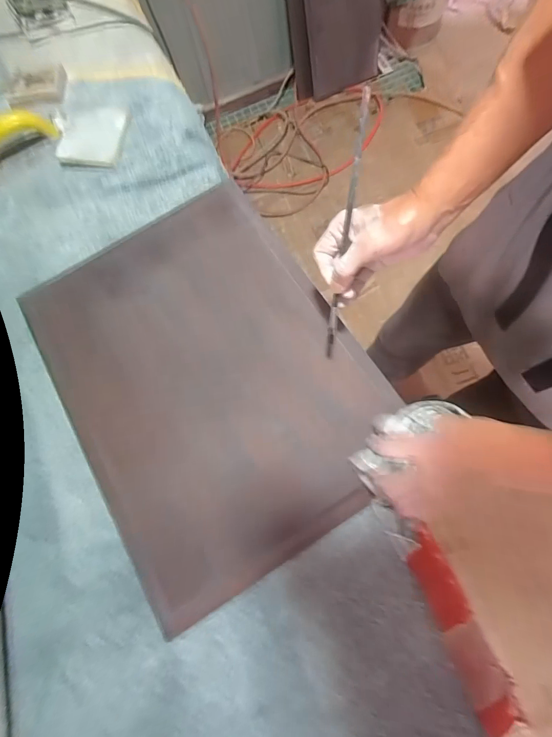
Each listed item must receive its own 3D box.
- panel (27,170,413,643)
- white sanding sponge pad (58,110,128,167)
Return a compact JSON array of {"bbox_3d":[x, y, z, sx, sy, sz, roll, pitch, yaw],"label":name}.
[{"bbox_3d":[-0.094,-0.007,0.466,0.354,0.028,0.497,-31,75,-11],"label":"panel"},{"bbox_3d":[-0.315,-0.403,0.596,0.106,0.020,0.111,0,72,2],"label":"white sanding sponge pad"}]

